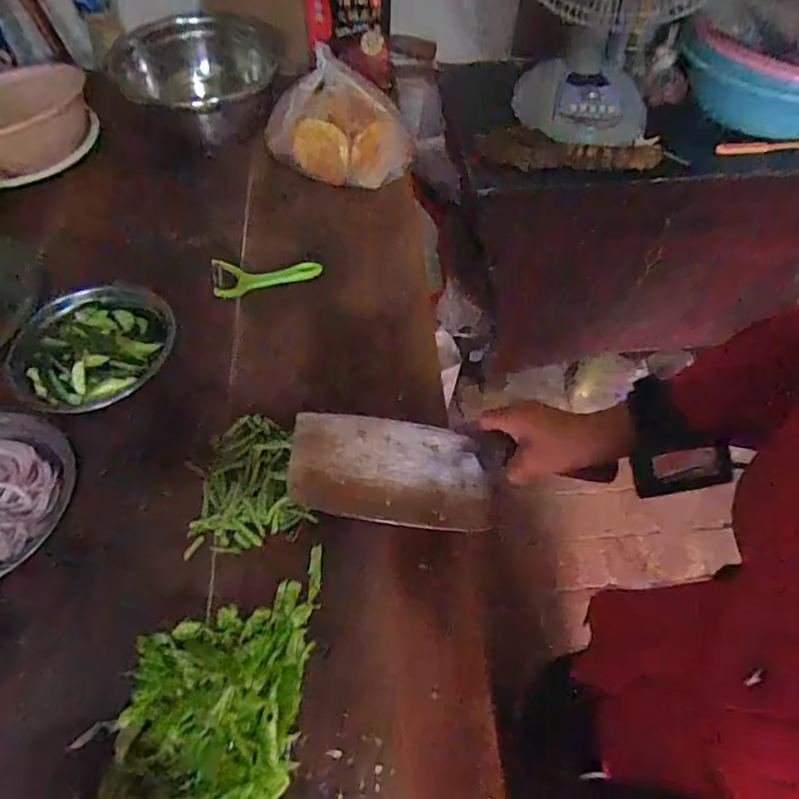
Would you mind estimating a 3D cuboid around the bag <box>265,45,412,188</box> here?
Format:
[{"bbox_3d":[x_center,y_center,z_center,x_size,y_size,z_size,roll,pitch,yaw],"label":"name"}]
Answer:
[{"bbox_3d":[-0.091,-0.425,0.865,0.214,0.156,0.089,9,55,3],"label":"bag"}]

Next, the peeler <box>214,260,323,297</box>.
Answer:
[{"bbox_3d":[-0.181,-0.173,0.766,0.143,0.021,0.052,-10,56,-9],"label":"peeler"}]

